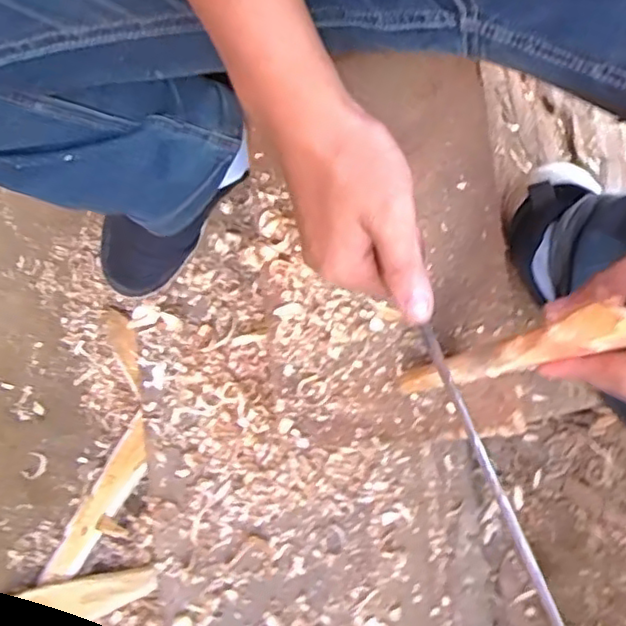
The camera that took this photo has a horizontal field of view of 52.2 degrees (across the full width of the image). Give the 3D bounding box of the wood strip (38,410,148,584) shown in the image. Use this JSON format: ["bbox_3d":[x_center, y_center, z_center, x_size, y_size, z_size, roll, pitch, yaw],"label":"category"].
[{"bbox_3d":[-0.271,0.242,0.810,0.048,0.013,0.236,34,92,9],"label":"wood strip"}]

